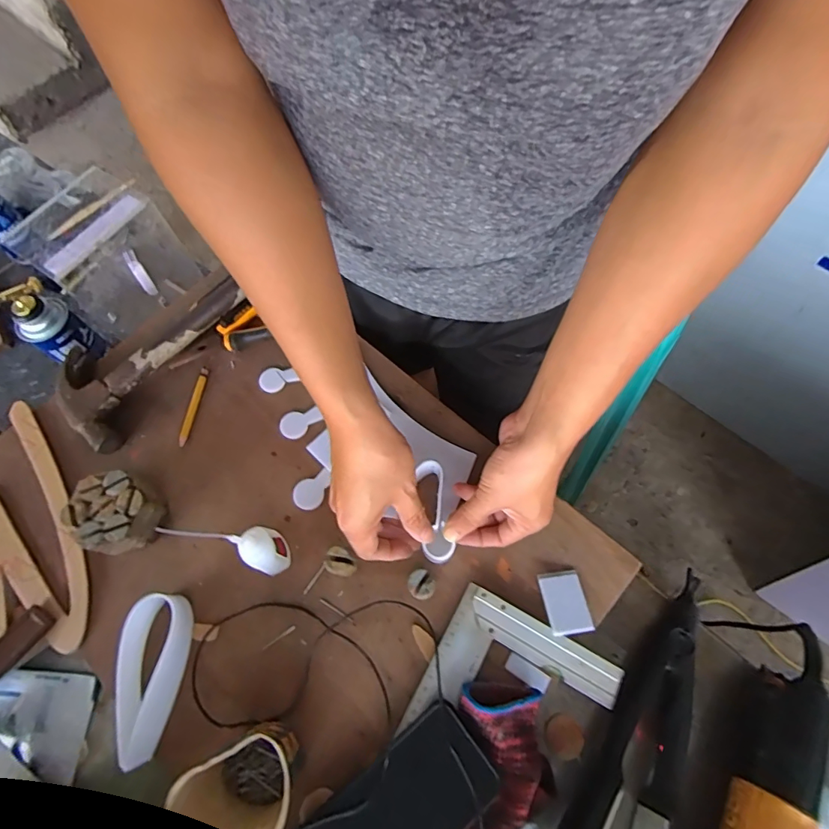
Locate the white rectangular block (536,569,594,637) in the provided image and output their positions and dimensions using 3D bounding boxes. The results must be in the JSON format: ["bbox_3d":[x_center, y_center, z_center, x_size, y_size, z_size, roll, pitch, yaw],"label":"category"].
[{"bbox_3d":[0.142,0.176,0.446,0.040,0.010,0.055,-8,67,-3],"label":"white rectangular block"}]

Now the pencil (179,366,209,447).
[{"bbox_3d":[-0.251,-0.010,0.537,0.010,0.009,0.093,8,67,4],"label":"pencil"}]

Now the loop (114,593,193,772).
[{"bbox_3d":[-0.233,0.230,0.420,0.042,0.041,0.129,-1,67,0],"label":"loop"}]

